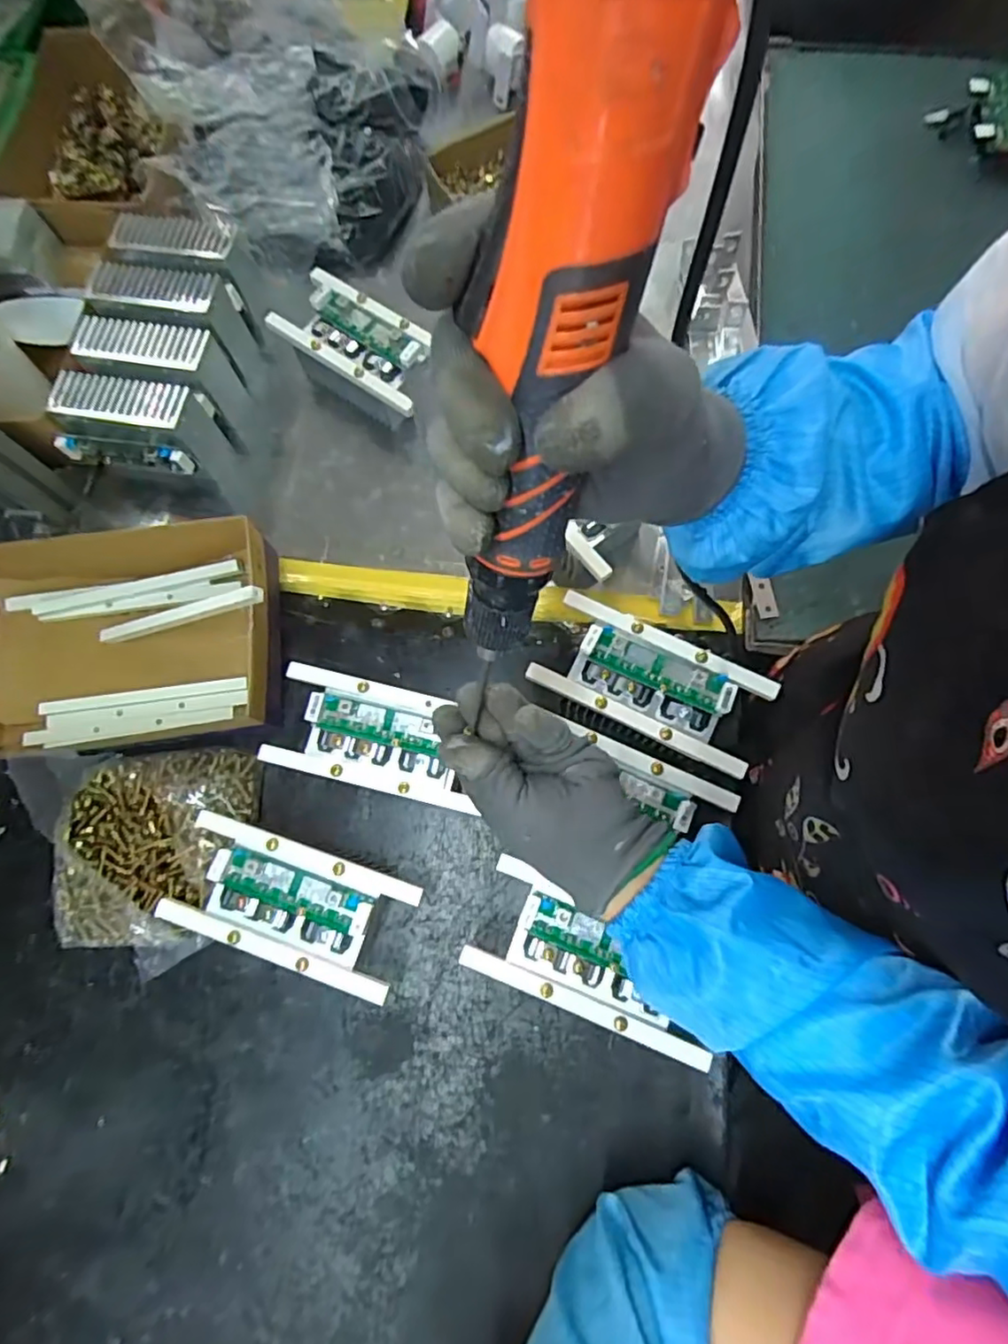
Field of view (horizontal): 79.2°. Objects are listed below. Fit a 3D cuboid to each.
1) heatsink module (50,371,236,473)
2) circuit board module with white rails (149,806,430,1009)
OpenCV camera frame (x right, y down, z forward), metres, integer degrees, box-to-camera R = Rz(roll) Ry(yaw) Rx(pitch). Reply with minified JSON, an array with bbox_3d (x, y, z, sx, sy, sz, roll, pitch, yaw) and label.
[{"bbox_3d":[-0.332,-0.221,0.557,0.116,0.074,0.072,10,76,4],"label":"heatsink module"},{"bbox_3d":[-0.157,0.175,0.470,0.173,0.060,0.081,18,77,6],"label":"circuit board module with white rails"}]

